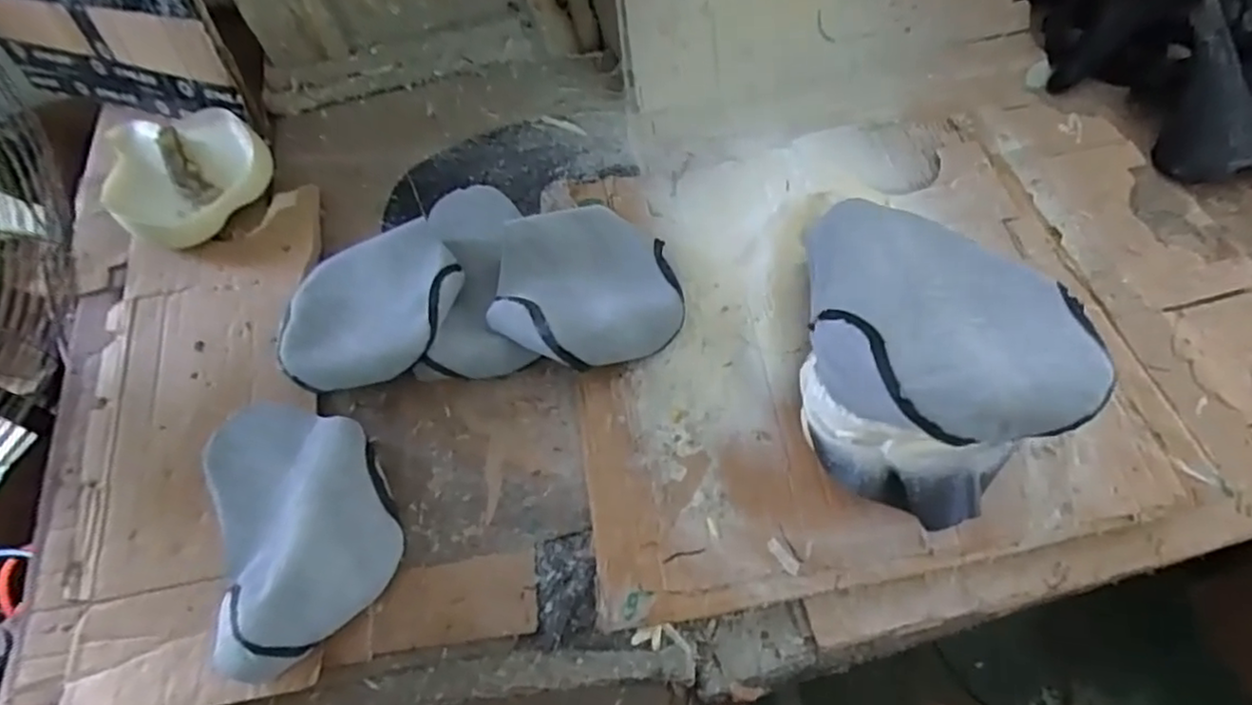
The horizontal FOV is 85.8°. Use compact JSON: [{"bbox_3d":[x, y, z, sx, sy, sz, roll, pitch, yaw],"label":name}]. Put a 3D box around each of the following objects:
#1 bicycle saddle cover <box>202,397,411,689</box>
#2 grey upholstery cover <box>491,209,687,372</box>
[{"bbox_3d":[-0.331,0.155,0.664,0.180,0.066,0.275,-20,63,-7],"label":"bicycle saddle cover"},{"bbox_3d":[-0.053,-0.081,0.771,0.207,0.028,0.214,-15,58,-22],"label":"grey upholstery cover"}]

